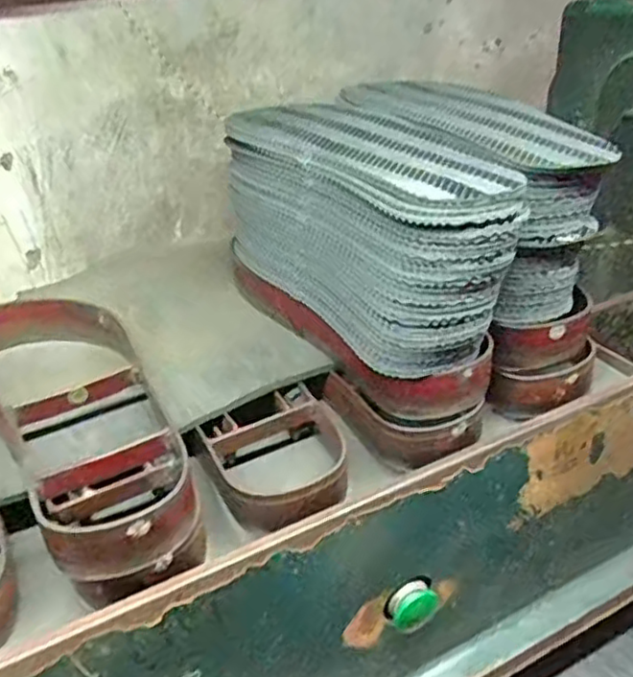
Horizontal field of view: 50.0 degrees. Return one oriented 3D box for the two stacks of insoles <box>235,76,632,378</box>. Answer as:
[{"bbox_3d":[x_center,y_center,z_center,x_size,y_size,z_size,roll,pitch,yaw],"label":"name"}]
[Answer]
[{"bbox_3d":[0.081,-0.106,0.540,0.208,0.123,0.263,-20,35,-25],"label":"two stacks of insoles"}]

